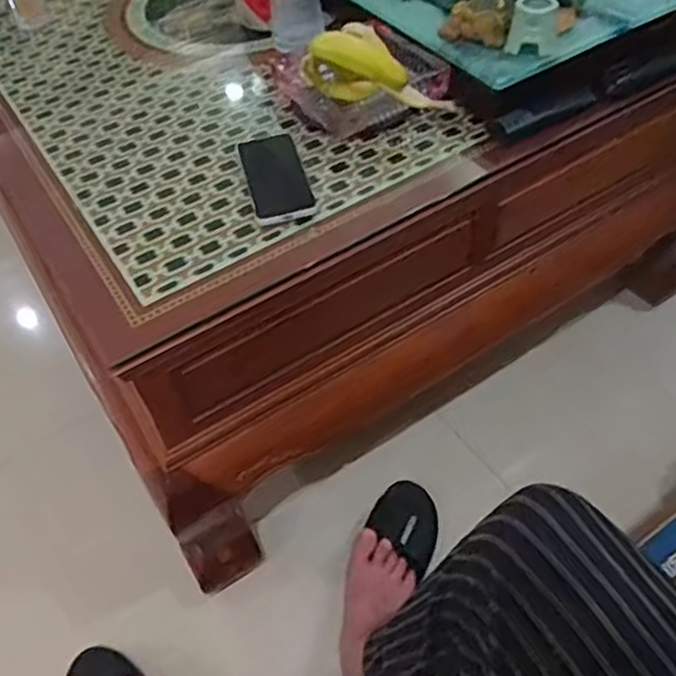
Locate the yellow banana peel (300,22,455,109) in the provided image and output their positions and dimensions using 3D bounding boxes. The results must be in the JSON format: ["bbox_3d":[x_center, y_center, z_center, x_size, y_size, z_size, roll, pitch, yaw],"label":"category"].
[{"bbox_3d":[0.044,-0.332,0.858,0.189,0.077,0.048,27,57,25],"label":"yellow banana peel"}]

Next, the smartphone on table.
[{"bbox_3d":[-0.076,-0.197,0.828,0.071,0.016,0.155,-14,56,-7],"label":"smartphone on table"}]

